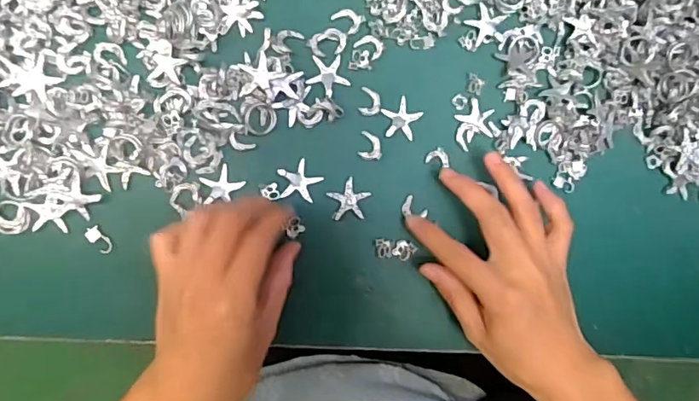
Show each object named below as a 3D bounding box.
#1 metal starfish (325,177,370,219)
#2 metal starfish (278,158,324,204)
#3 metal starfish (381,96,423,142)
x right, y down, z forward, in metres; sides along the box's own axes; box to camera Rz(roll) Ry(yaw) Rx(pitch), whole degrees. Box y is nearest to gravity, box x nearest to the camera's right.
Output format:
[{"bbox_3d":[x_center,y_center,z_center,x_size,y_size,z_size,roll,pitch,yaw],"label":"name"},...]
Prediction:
[{"bbox_3d":[0.000,0.001,0.343,0.029,0.005,0.026,-36,96,-6],"label":"metal starfish"},{"bbox_3d":[-0.033,-0.012,0.339,0.029,0.004,0.027,0,91,-8],"label":"metal starfish"},{"bbox_3d":[0.035,-0.054,0.348,0.027,0.004,0.028,0,91,-8],"label":"metal starfish"}]

